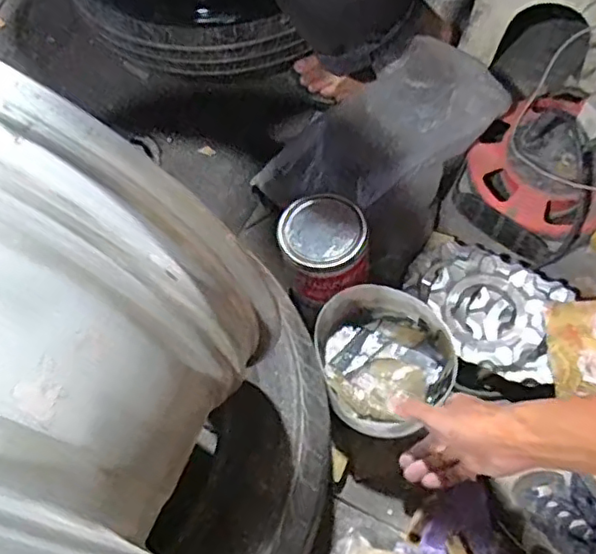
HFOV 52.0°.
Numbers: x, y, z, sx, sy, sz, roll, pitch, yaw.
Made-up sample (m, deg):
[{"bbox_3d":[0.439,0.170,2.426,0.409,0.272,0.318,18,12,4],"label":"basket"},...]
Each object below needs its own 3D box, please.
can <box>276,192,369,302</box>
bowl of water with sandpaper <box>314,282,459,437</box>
[{"bbox_3d":[0.031,-0.037,0.735,0.093,0.088,0.093,-1,64,3],"label":"can"},{"bbox_3d":[0.094,0.095,0.698,0.164,0.056,0.154,18,66,12],"label":"bowl of water with sandpaper"}]

